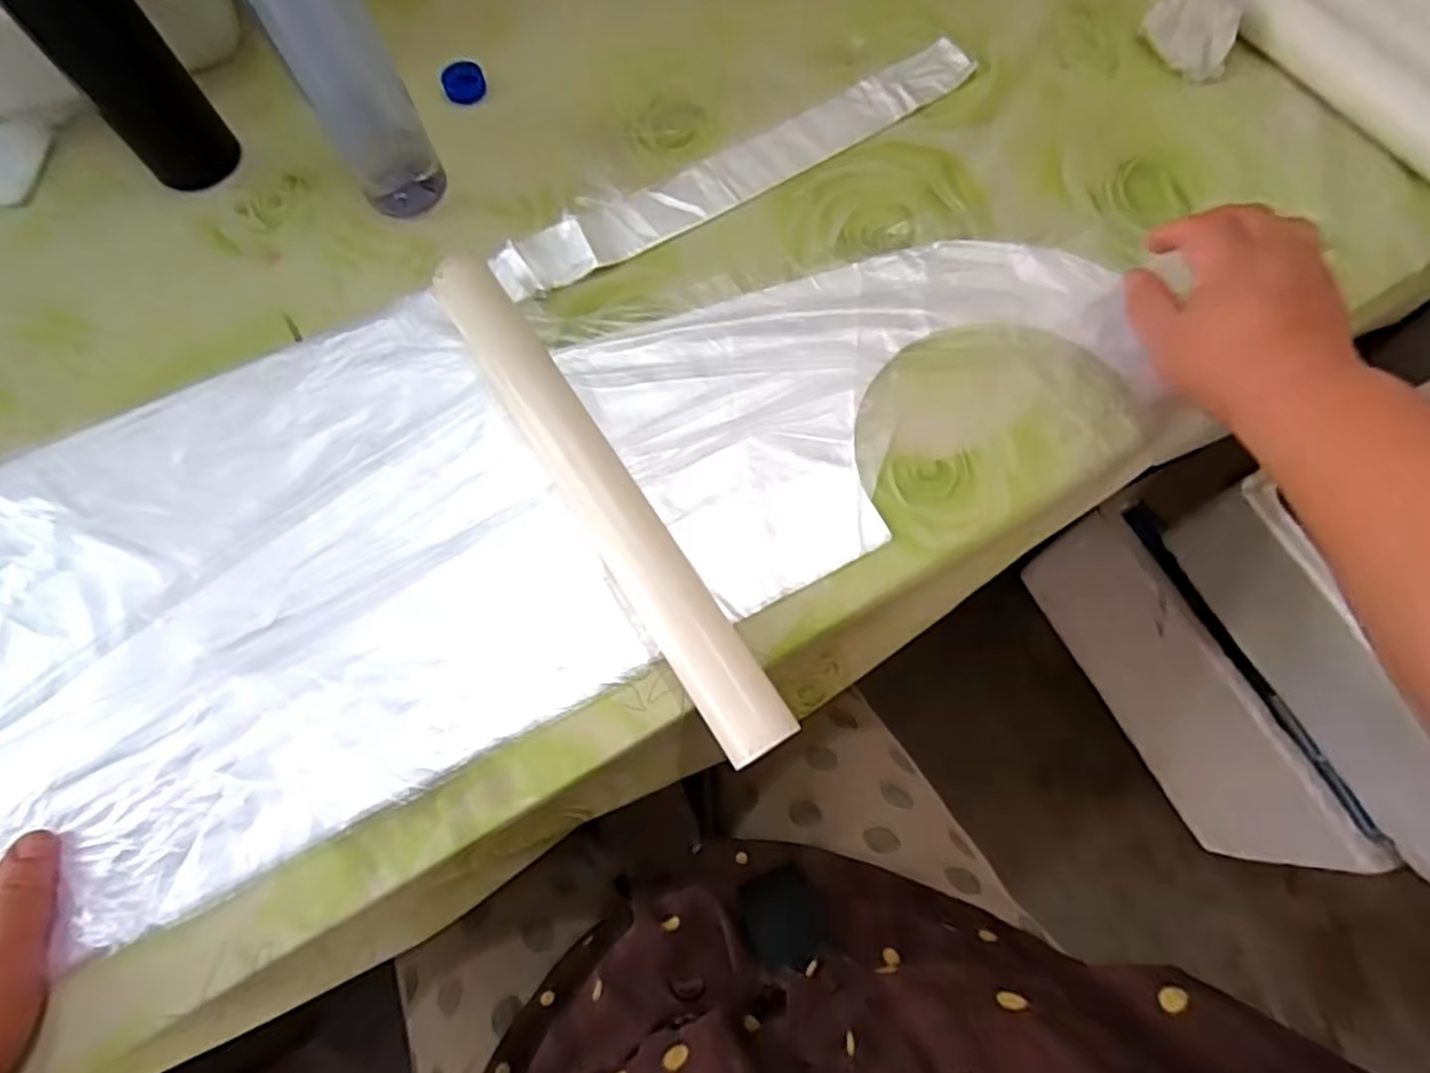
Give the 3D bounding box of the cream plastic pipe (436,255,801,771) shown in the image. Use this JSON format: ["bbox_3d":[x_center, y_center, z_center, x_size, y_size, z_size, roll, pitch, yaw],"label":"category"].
[{"bbox_3d":[-0.069,-0.031,0.420,0.040,0.033,0.358,-31,72,-10],"label":"cream plastic pipe"}]

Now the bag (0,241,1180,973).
[{"bbox_3d":[-0.120,-0.028,0.428,0.809,0.028,0.285,-21,71,-8],"label":"bag"}]

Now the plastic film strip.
[{"bbox_3d":[0.023,-0.271,0.516,0.391,0.011,0.053,-31,75,-10],"label":"plastic film strip"}]

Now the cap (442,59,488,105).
[{"bbox_3d":[-0.194,-0.352,0.549,0.032,0.016,0.032,0,70,1],"label":"cap"}]

